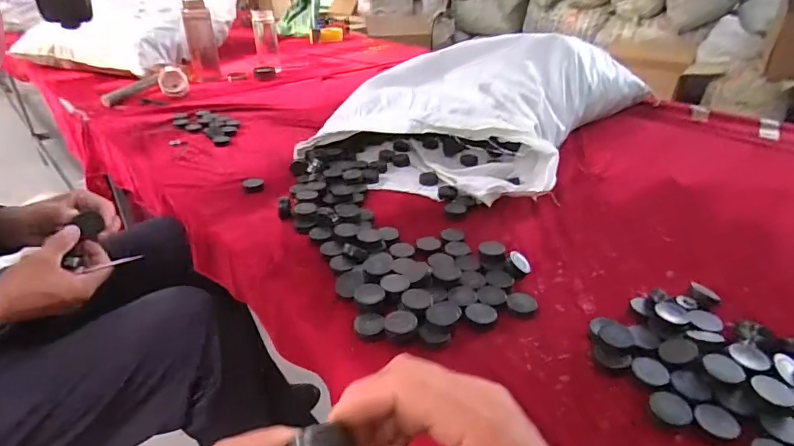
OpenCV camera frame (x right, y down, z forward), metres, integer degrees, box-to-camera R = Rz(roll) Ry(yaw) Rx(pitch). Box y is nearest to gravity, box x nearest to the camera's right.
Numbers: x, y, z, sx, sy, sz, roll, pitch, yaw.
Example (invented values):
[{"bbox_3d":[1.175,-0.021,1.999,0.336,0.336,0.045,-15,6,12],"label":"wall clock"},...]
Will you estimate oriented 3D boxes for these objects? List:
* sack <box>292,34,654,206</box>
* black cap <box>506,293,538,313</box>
[{"bbox_3d":[0.185,-0.257,0.952,0.484,0.148,0.670,19,35,28],"label":"sack"},{"bbox_3d":[0.138,0.088,0.511,0.033,0.004,0.031,0,31,0],"label":"black cap"}]

